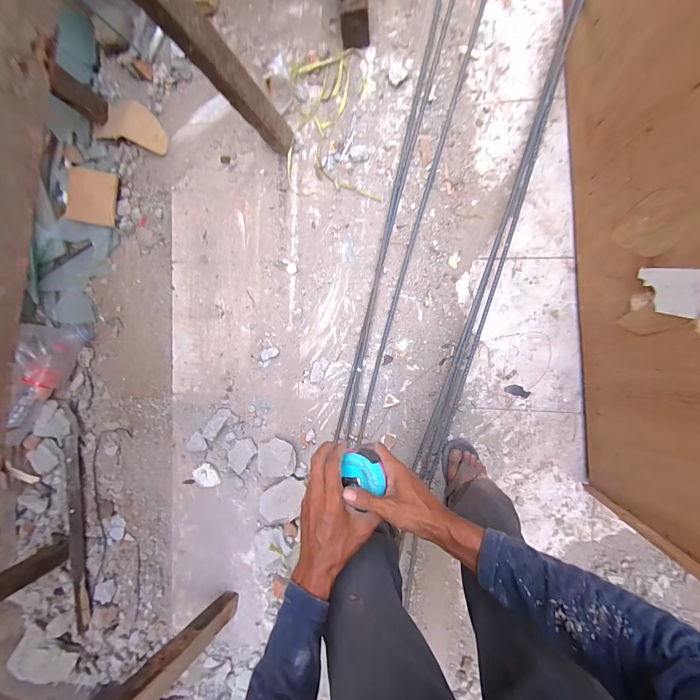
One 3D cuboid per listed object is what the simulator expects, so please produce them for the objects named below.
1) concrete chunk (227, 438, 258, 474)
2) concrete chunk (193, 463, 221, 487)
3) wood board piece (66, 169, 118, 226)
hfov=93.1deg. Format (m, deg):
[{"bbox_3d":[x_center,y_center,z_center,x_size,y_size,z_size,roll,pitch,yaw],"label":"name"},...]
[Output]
[{"bbox_3d":[-0.319,0.305,0.975,0.067,0.021,0.098,38,97,4],"label":"concrete chunk"},{"bbox_3d":[-0.433,0.385,1.002,0.064,0.019,0.077,-45,86,7],"label":"concrete chunk"},{"bbox_3d":[-0.739,-0.439,0.955,0.023,0.107,0.146,26,107,44],"label":"wood board piece"}]

